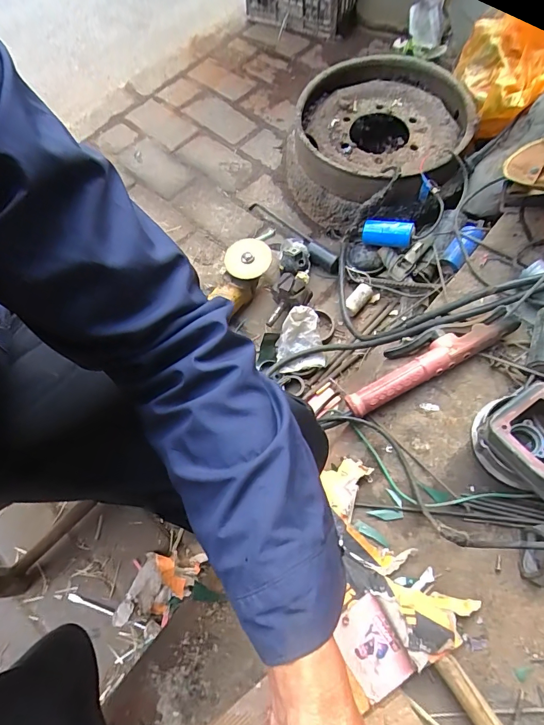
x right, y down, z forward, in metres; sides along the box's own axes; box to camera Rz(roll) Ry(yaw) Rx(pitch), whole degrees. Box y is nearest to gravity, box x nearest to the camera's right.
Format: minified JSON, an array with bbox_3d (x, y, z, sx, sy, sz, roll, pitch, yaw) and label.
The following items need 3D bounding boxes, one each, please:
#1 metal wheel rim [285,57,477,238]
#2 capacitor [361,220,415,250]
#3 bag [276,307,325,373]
[{"bbox_3d":[0.237,-0.503,0.944,0.383,0.175,0.403,-1,66,2],"label":"metal wheel rim"},{"bbox_3d":[0.246,-0.278,0.853,0.101,0.056,0.043,11,67,8],"label":"capacitor"},{"bbox_3d":[0.053,-0.049,0.806,0.094,0.051,0.122,-8,66,-1],"label":"bag"}]

